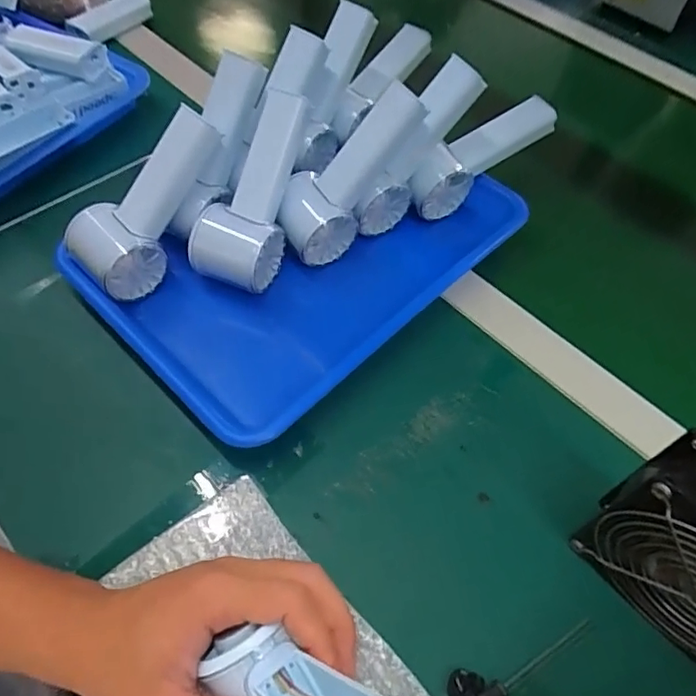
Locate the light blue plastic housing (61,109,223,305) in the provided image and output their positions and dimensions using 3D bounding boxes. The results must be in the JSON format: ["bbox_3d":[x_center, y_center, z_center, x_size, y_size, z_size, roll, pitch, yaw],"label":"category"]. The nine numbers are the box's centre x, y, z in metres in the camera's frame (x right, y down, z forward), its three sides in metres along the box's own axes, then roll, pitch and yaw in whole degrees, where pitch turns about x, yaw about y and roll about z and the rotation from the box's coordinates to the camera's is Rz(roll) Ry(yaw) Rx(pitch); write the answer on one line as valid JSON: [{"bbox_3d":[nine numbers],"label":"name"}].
[{"bbox_3d":[-0.157,-0.114,0.432,0.068,0.055,0.146,33,92,19],"label":"light blue plastic housing"}]

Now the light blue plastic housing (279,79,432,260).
[{"bbox_3d":[0.000,-0.139,0.441,0.147,0.055,0.053,-50,62,18],"label":"light blue plastic housing"}]

